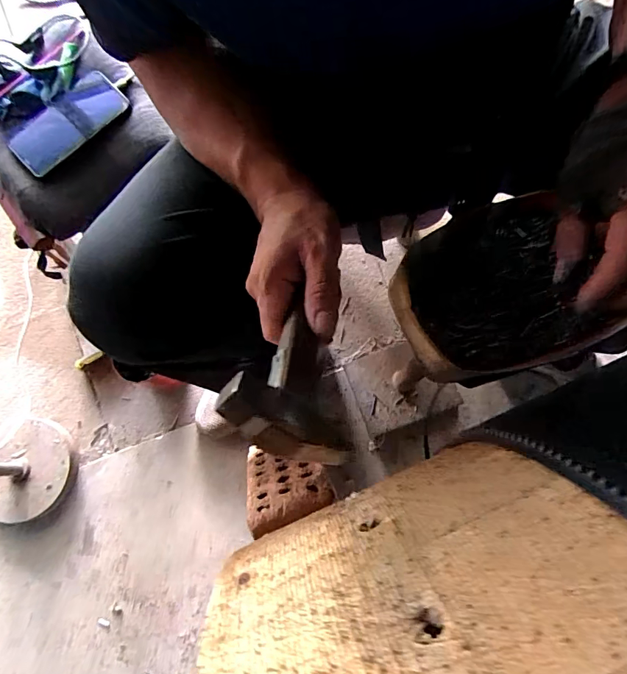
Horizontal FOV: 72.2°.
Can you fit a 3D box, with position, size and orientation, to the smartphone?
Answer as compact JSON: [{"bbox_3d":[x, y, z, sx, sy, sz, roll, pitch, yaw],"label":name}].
[{"bbox_3d":[-0.338,-0.296,0.593,0.161,0.013,0.070,-45,93,-8],"label":"smartphone"}]

